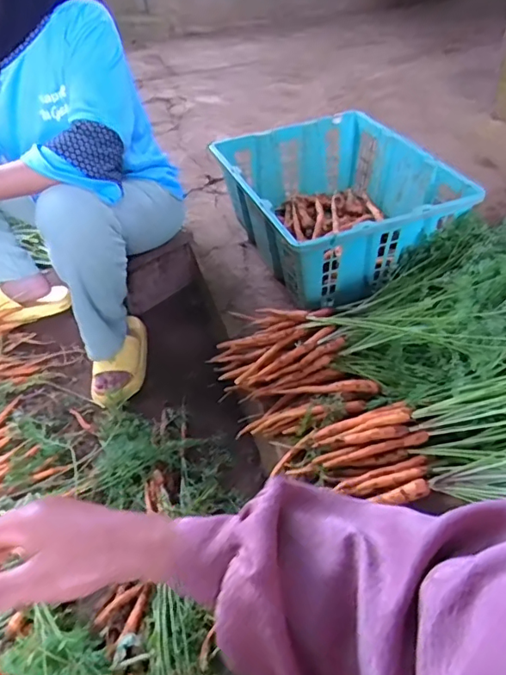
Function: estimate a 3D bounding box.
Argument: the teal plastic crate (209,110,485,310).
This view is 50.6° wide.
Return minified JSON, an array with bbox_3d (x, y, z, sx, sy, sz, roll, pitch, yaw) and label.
[{"bbox_3d":[0.164,-0.295,1.204,0.395,0.227,0.490,-18,45,-15],"label":"teal plastic crate"}]

